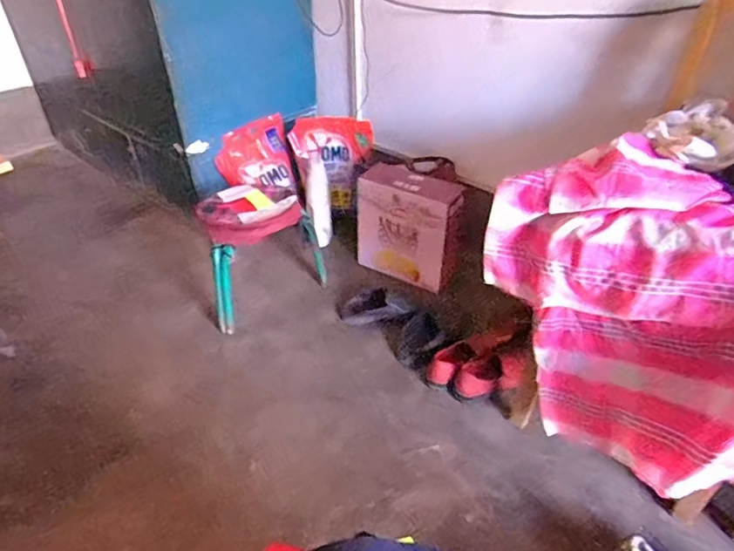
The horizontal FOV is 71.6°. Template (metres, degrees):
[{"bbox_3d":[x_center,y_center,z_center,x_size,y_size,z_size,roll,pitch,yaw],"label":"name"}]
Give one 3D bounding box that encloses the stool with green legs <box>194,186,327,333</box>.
[{"bbox_3d":[-0.290,-0.075,1.436,0.329,0.270,0.258,-15,40,-20],"label":"stool with green legs"}]

